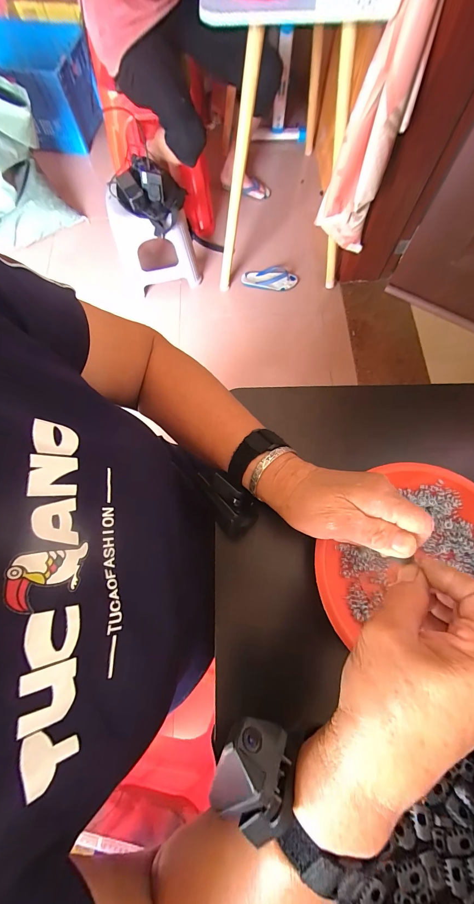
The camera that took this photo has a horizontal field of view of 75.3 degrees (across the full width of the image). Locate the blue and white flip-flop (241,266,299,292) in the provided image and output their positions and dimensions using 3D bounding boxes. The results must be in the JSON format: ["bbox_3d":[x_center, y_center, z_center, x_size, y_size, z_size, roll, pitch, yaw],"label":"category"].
[{"bbox_3d":[0.152,-0.790,1.405,0.253,0.046,0.109,11,74,4],"label":"blue and white flip-flop"}]

